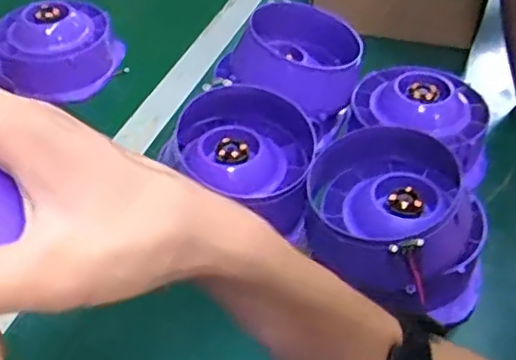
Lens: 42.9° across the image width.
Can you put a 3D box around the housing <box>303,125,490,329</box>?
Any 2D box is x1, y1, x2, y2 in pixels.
[{"bbox_3d":[0.108,0.034,0.520,0.144,0.101,0.119,12,45,12],"label":"housing"}]

